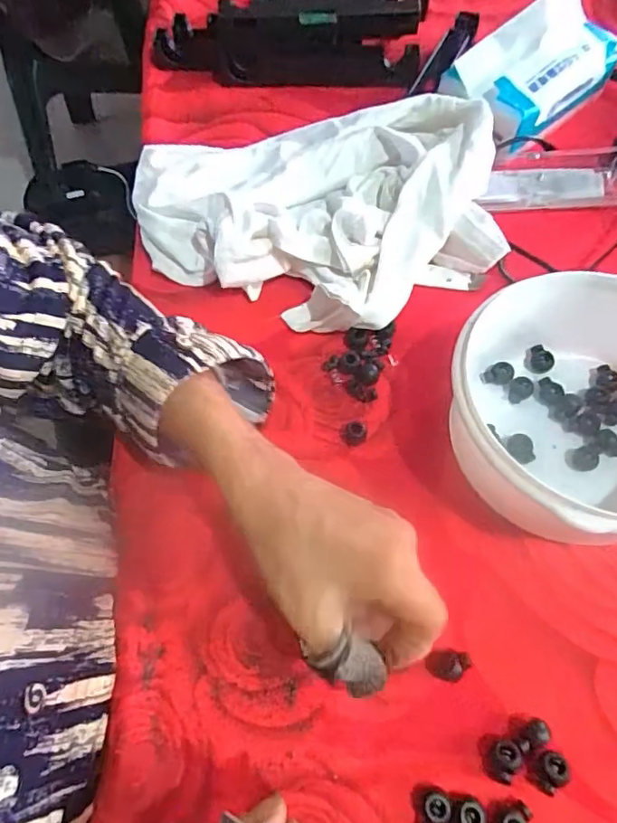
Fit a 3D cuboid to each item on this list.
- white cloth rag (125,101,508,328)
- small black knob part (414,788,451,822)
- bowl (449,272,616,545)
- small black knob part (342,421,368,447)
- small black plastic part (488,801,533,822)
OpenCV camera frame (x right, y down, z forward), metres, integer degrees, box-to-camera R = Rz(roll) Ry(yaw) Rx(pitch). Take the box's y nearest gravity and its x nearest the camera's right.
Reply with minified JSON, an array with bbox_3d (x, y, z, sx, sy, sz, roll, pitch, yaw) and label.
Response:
[{"bbox_3d":[0.003,-0.158,0.430,0.278,0.054,0.198,-1,62,2],"label":"white cloth rag"},{"bbox_3d":[0.060,0.193,0.262,0.016,0.011,0.017,-6,62,-1],"label":"small black knob part"},{"bbox_3d":[0.170,0.004,0.330,0.145,0.077,0.157,-1,62,2],"label":"bowl"},{"bbox_3d":[0.031,0.014,0.365,0.016,0.012,0.015,-1,62,2],"label":"small black knob part"},{"bbox_3d":[0.097,0.197,0.260,0.020,0.010,0.015,-6,62,-1],"label":"small black plastic part"}]

